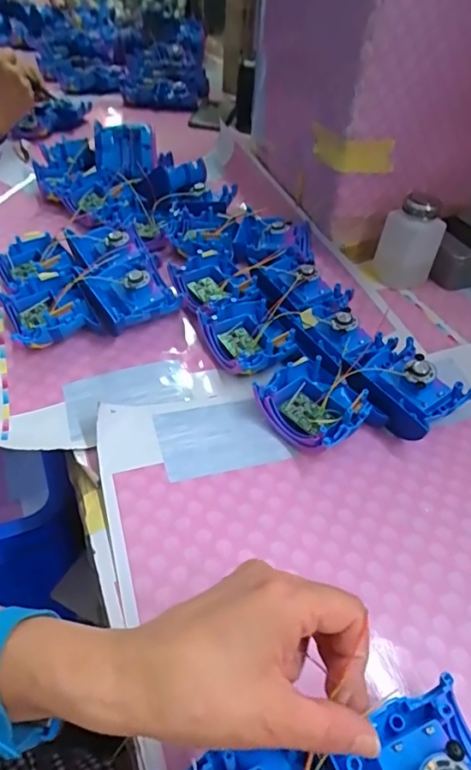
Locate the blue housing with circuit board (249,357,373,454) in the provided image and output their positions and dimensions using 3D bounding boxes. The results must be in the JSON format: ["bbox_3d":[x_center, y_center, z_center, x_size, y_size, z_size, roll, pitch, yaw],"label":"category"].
[{"bbox_3d":[0.070,0.017,0.431,0.078,0.032,0.082,-31,53,-31],"label":"blue housing with circuit board"}]

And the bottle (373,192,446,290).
[{"bbox_3d":[0.203,-0.167,0.598,0.056,0.099,0.047,-7,44,-11],"label":"bottle"}]

